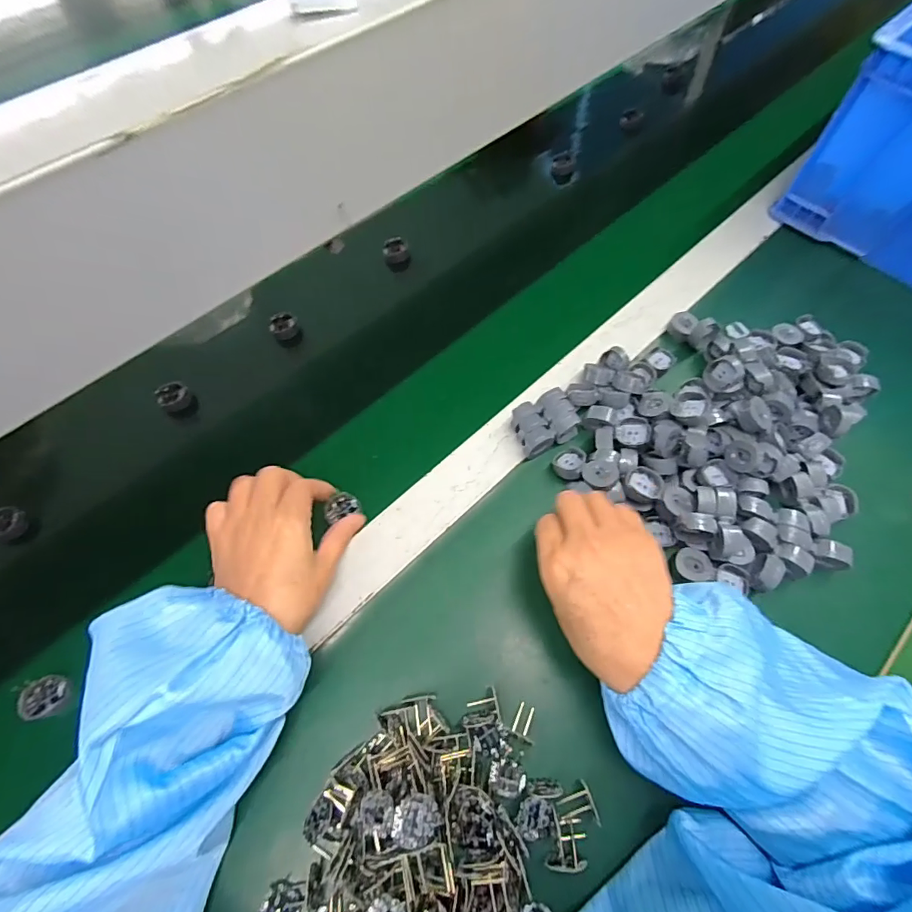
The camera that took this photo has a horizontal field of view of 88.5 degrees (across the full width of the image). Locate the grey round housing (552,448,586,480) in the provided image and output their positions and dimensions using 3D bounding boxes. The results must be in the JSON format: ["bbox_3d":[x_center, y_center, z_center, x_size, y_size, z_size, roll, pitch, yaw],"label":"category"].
[{"bbox_3d":[0.096,0.005,0.400,0.025,0.017,0.027,0,64,0],"label":"grey round housing"}]

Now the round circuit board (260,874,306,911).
[{"bbox_3d":[-0.105,0.274,0.287,0.023,0.007,0.024,0,64,0],"label":"round circuit board"}]

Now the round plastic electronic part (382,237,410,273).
[{"bbox_3d":[-0.069,-0.234,0.545,0.029,0.030,0.024,-7,64,-3],"label":"round plastic electronic part"}]

